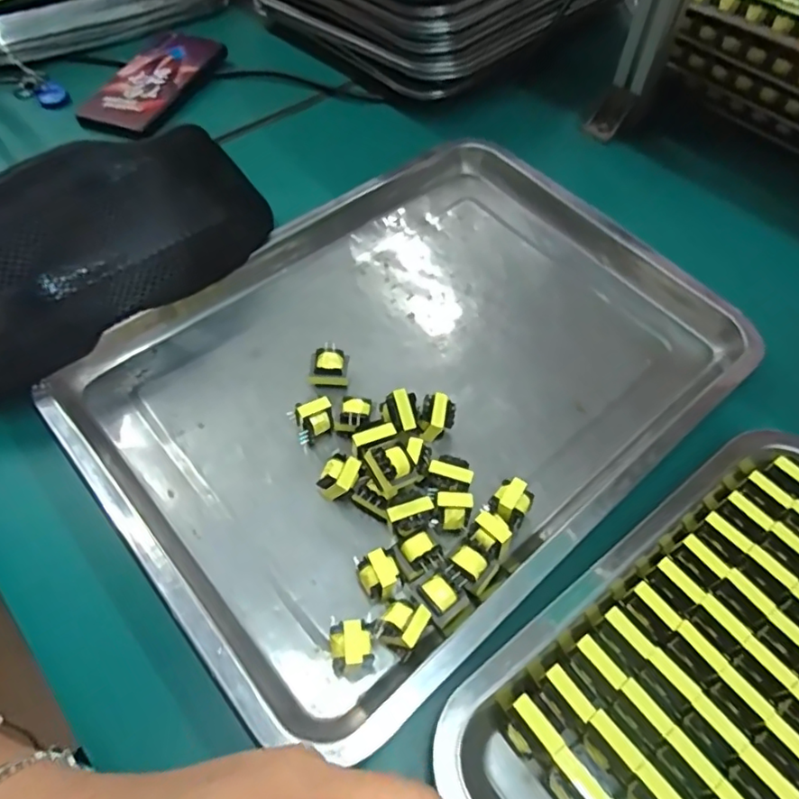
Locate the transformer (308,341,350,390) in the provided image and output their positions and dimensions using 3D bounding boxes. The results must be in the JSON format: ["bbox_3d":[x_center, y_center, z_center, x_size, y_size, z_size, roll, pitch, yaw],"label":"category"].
[{"bbox_3d":[-0.043,-0.020,0.371,0.024,0.016,0.024,7,56,4],"label":"transformer"}]

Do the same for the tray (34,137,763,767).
[{"bbox_3d":[0.020,-0.027,0.381,0.400,0.042,0.282,-37,63,-23],"label":"tray"}]

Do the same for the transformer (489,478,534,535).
[{"bbox_3d":[0.060,0.059,0.321,0.019,0.025,0.025,30,61,19],"label":"transformer"}]

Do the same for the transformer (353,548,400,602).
[{"bbox_3d":[-0.010,0.090,0.295,0.019,0.024,0.020,-20,58,-14],"label":"transformer"}]

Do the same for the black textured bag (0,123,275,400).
[{"bbox_3d":[-0.202,-0.079,0.362,0.257,0.082,0.103,-36,63,-22],"label":"black textured bag"}]

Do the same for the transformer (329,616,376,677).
[{"bbox_3d":[-0.022,0.116,0.275,0.019,0.023,0.021,-6,56,-5],"label":"transformer"}]

